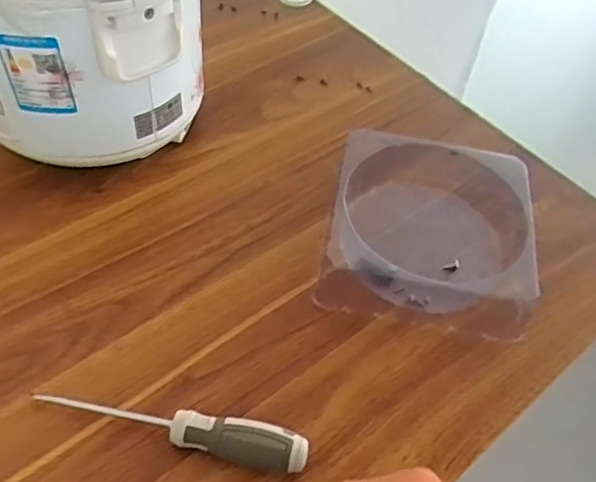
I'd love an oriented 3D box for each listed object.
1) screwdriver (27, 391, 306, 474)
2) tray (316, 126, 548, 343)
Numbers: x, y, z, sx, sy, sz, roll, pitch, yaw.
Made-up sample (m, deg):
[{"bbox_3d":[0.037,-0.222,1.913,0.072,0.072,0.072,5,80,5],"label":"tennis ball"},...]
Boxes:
[{"bbox_3d":[-0.080,0.119,0.384,0.173,0.025,0.025,14,51,5],"label":"screwdriver"},{"bbox_3d":[0.116,-0.022,0.507,0.176,0.049,0.192,9,51,1],"label":"tray"}]

